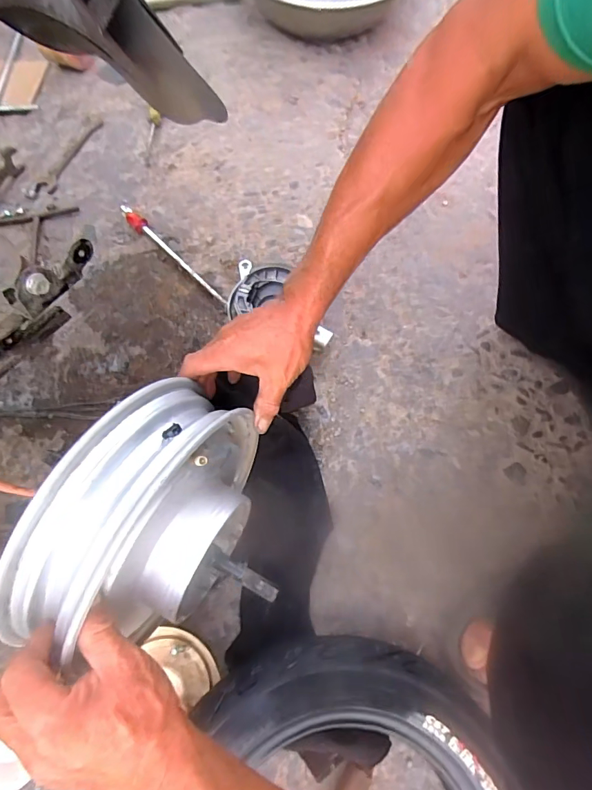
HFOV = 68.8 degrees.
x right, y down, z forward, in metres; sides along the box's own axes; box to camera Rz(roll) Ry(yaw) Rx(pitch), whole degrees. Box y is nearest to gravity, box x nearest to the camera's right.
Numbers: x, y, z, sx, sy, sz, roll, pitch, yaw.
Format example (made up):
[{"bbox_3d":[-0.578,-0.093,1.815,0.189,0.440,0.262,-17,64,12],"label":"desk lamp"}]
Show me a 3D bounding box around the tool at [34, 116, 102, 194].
[{"bbox_3d":[-0.404,-0.435,0.777,0.035,0.009,0.191,20,70,8],"label":"tool"}]

